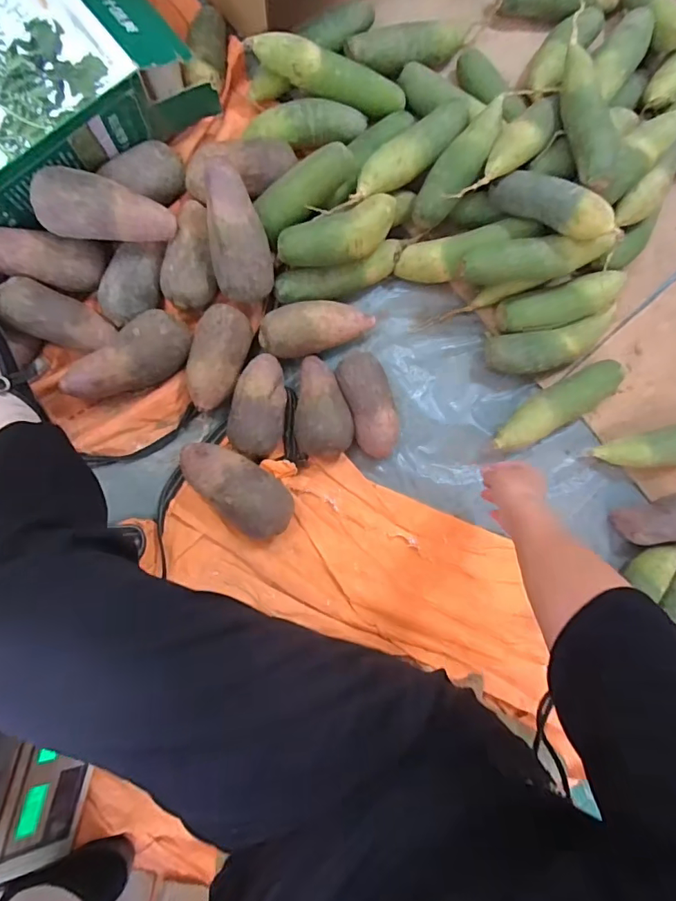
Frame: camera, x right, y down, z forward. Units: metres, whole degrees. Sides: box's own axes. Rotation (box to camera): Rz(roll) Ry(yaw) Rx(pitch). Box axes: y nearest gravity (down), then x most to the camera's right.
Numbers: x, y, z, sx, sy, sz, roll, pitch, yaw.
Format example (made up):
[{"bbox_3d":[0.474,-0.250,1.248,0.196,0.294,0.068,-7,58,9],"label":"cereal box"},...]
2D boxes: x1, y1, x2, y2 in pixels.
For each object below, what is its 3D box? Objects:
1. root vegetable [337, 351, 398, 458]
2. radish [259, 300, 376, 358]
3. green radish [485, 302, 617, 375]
[{"bbox_3d":[0.043,-0.062,0.667,0.061,0.057,0.147,-18,88,-9],"label":"root vegetable"},{"bbox_3d":[-0.030,-0.170,0.662,0.154,0.064,0.066,-18,88,-9],"label":"radish"},{"bbox_3d":[0.324,-0.157,0.715,0.200,0.062,0.067,-15,88,-9],"label":"green radish"}]

